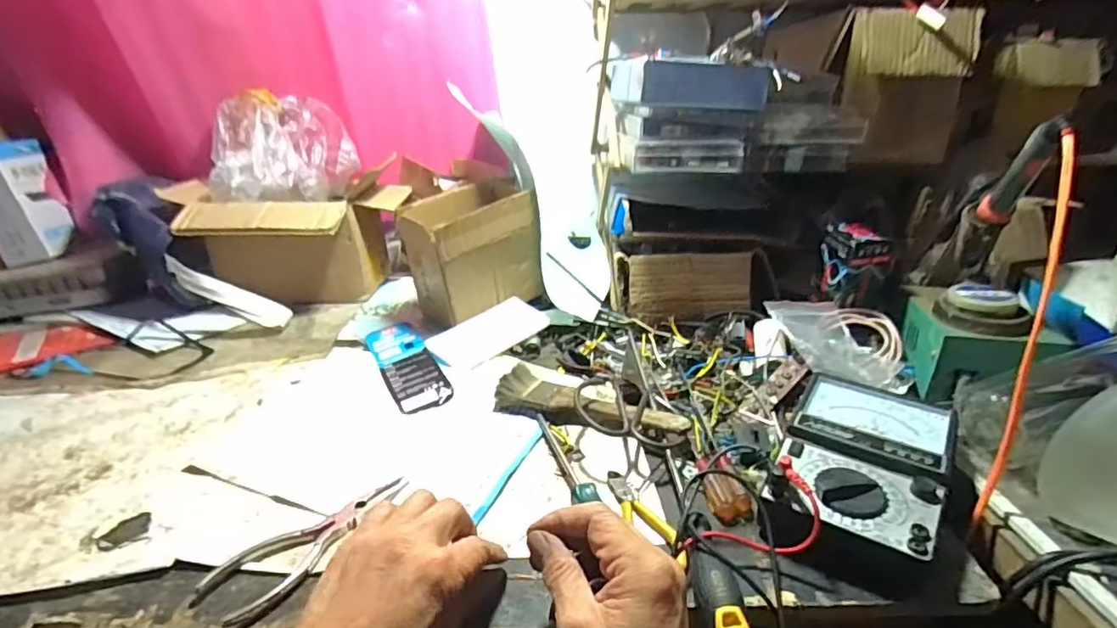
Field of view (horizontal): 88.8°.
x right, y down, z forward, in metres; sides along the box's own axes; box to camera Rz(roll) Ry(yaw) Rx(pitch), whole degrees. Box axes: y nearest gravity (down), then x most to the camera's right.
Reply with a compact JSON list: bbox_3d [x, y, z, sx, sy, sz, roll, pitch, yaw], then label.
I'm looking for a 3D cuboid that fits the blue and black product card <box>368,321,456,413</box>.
[{"bbox_3d":[-0.172,0.054,0.642,0.056,0.013,0.185,-17,30,-24],"label":"blue and black product card"}]

